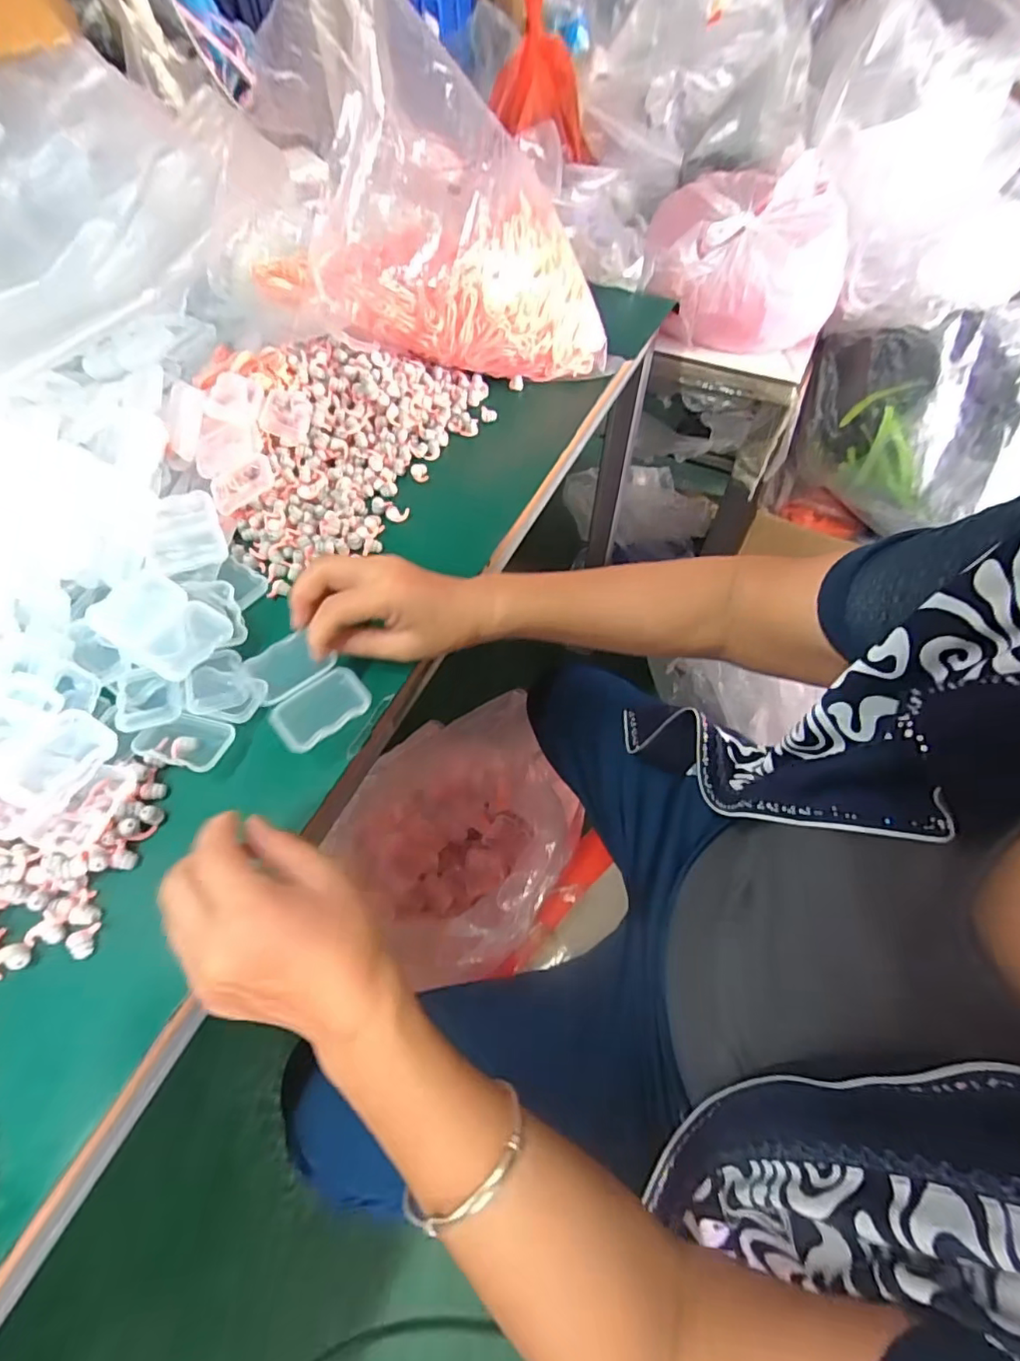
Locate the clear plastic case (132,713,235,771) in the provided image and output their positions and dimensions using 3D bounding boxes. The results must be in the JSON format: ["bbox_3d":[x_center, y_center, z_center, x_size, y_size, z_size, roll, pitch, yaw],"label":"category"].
[{"bbox_3d":[-0.210,0.040,0.364,0.057,0.019,0.035,12,60,6],"label":"clear plastic case"}]

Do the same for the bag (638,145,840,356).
[{"bbox_3d":[0.297,-0.532,0.708,0.247,0.137,0.167,5,60,3],"label":"bag"}]

